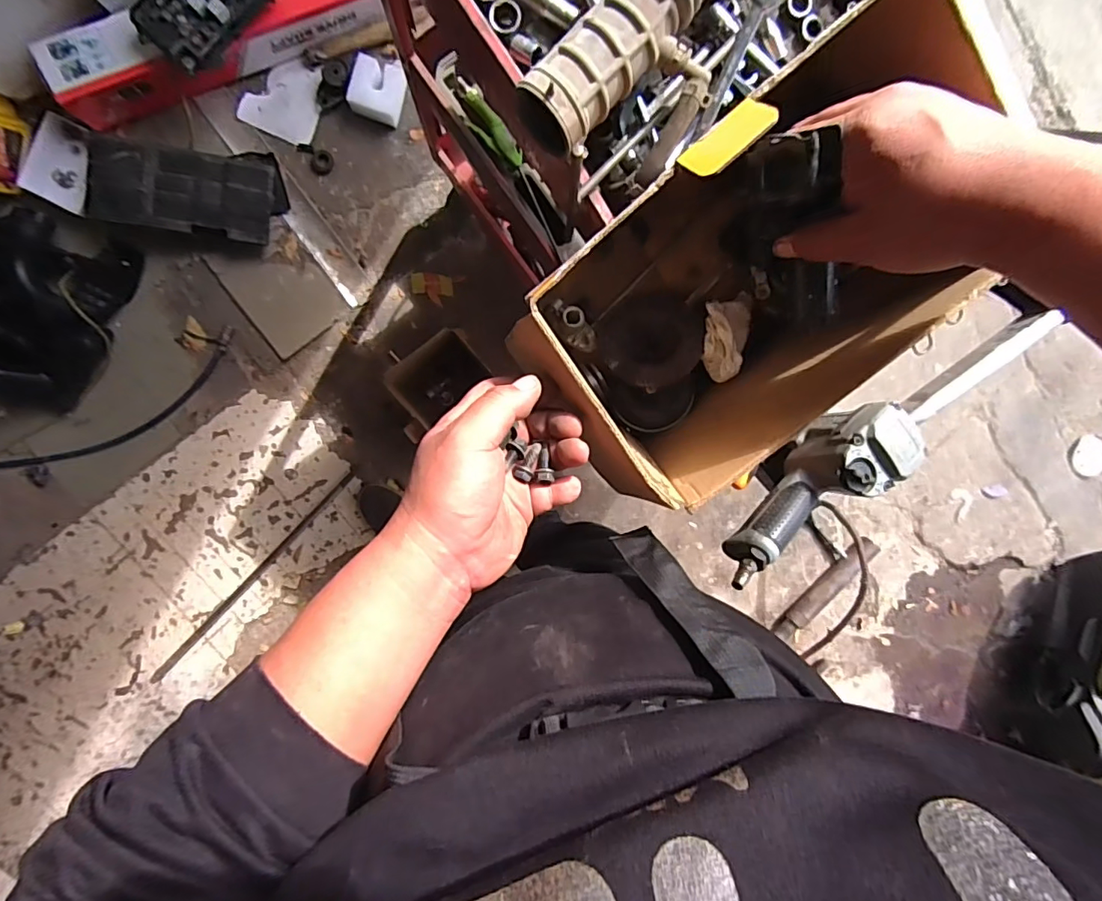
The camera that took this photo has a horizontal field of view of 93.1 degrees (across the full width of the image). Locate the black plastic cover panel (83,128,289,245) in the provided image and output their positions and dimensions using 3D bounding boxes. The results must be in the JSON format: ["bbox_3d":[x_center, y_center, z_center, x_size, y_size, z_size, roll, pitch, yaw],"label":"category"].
[{"bbox_3d":[-0.806,-0.579,1.162,0.389,0.043,0.204,-3,97,-21],"label":"black plastic cover panel"}]

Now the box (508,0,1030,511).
[{"bbox_3d":[0.120,-0.110,0.413,0.265,0.229,0.190,-40,98,1],"label":"box"}]

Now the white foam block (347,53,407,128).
[{"bbox_3d":[-0.398,-0.835,1.206,0.115,0.048,0.126,16,95,-6],"label":"white foam block"}]

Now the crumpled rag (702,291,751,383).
[{"bbox_3d":[0.166,-0.105,0.483,0.042,0.024,0.080,-1,97,-4],"label":"crumpled rag"}]

